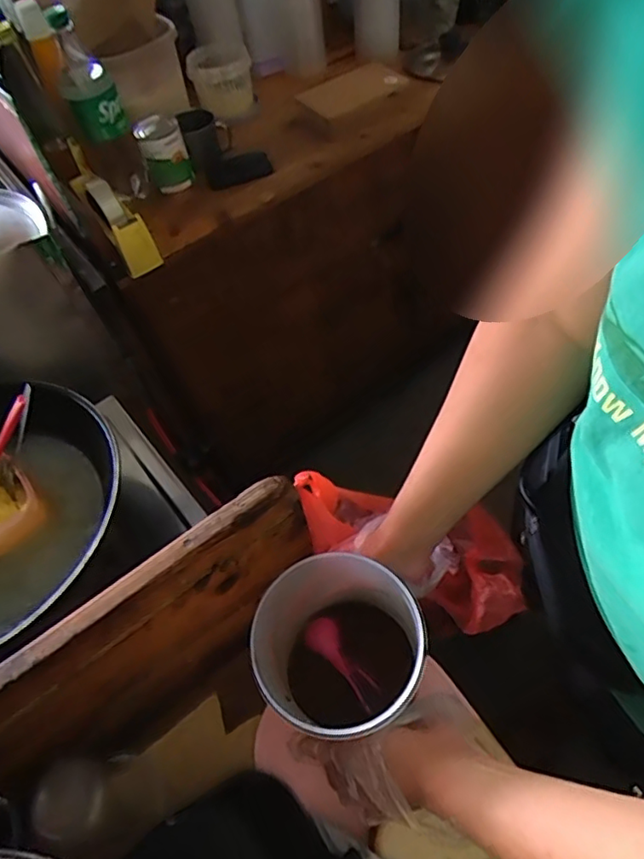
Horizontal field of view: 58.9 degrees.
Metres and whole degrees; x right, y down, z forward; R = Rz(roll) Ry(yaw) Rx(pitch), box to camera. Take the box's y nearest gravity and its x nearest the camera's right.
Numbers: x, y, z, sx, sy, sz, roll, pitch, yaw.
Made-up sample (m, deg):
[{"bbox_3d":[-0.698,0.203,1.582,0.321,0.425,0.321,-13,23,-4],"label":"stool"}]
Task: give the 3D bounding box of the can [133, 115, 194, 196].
[{"bbox_3d":[-0.270,-0.473,0.980,0.075,0.096,0.074,-2,56,3],"label":"can"}]

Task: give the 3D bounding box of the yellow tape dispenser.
[{"bbox_3d":[-0.335,-0.344,0.901,0.056,0.097,0.208,-32,60,-15],"label":"yellow tape dispenser"}]

